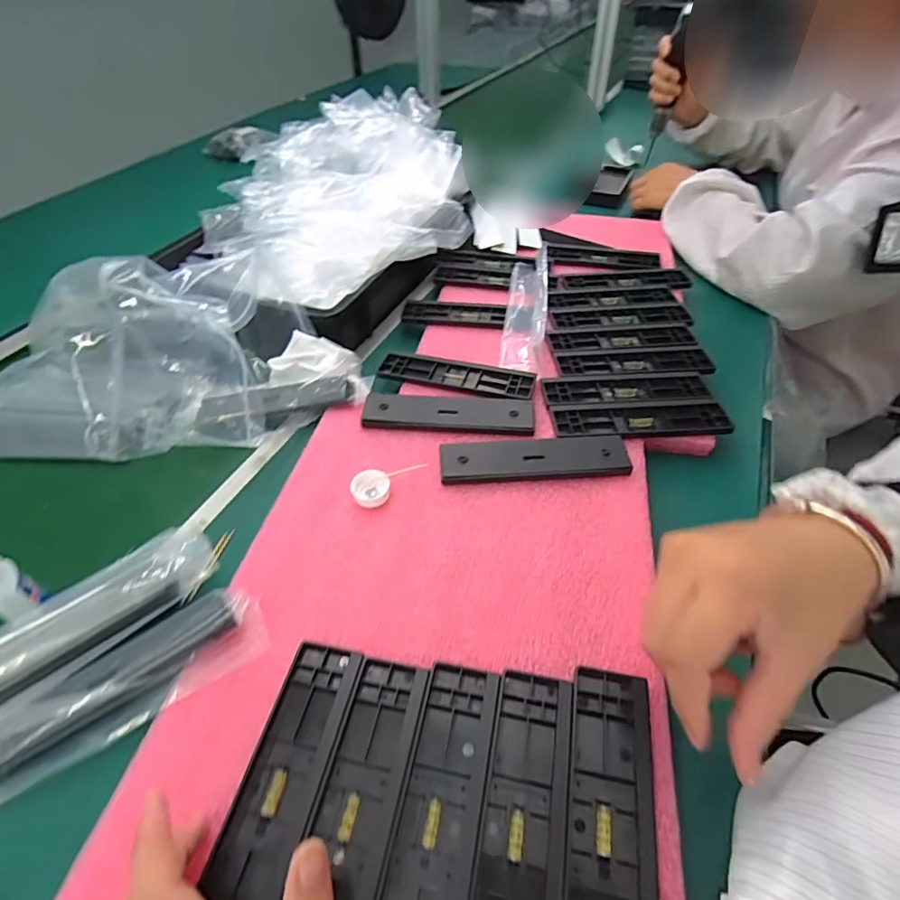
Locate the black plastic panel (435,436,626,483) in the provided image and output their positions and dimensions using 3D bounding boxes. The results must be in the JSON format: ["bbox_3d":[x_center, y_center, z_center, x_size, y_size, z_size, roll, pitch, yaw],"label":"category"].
[{"bbox_3d":[0.071,0.004,0.435,0.157,0.011,0.048,-4,46,0],"label":"black plastic panel"}]

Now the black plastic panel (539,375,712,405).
[{"bbox_3d":[0.172,-0.060,0.493,0.157,0.006,0.045,-2,46,2],"label":"black plastic panel"}]

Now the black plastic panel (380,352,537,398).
[{"bbox_3d":[0.006,-0.076,0.516,0.155,0.011,0.041,11,48,14],"label":"black plastic panel"}]

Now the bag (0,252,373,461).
[{"bbox_3d":[-0.294,-0.109,0.490,0.405,0.129,0.194,3,47,6],"label":"bag"}]

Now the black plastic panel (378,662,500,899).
[{"bbox_3d":[-0.006,0.191,0.258,0.042,0.007,0.157,7,47,10],"label":"black plastic panel"}]

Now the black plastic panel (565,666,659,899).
[{"bbox_3d":[0.082,0.192,0.255,0.043,0.005,0.158,7,47,10],"label":"black plastic panel"}]

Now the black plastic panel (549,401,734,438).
[{"bbox_3d":[0.174,-0.031,0.464,0.155,0.005,0.045,-2,46,2],"label":"black plastic panel"}]

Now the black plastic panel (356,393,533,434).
[{"bbox_3d":[-0.001,-0.038,0.474,0.155,0.011,0.047,2,47,6],"label":"black plastic panel"}]

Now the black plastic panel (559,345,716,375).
[{"bbox_3d":[0.190,-0.093,0.526,0.155,0.007,0.046,-3,46,1],"label":"black plastic panel"}]

